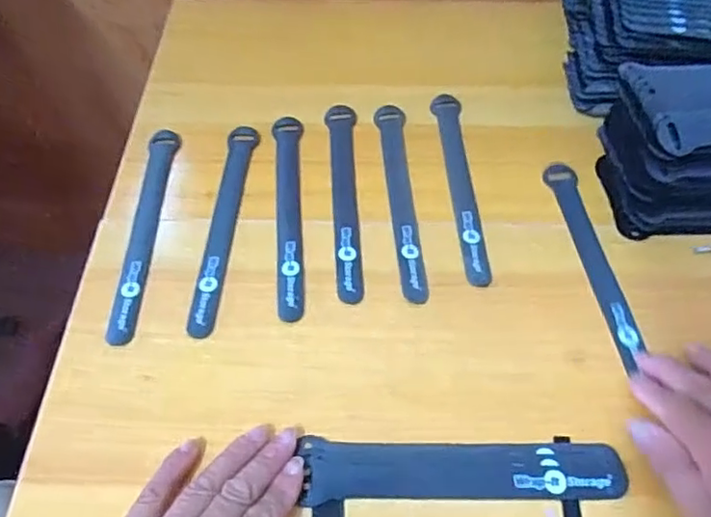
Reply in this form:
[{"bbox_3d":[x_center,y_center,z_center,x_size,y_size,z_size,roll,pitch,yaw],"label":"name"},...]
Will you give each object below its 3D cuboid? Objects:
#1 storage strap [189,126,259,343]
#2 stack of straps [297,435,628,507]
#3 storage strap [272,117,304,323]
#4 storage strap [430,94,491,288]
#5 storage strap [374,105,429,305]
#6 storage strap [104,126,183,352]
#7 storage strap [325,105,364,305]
[{"bbox_3d":[-0.101,-0.029,0.463,0.024,0.004,0.196,3,57,1],"label":"storage strap"},{"bbox_3d":[0.066,0.129,0.360,0.189,0.010,0.035,0,57,2],"label":"stack of straps"},{"bbox_3d":[-0.052,-0.039,0.468,0.023,0.005,0.193,-4,57,-4],"label":"storage strap"},{"bbox_3d":[0.085,-0.064,0.483,0.024,0.005,0.194,-1,57,-2],"label":"storage strap"},{"bbox_3d":[0.036,-0.054,0.477,0.024,0.004,0.198,-2,57,-2],"label":"storage strap"},{"bbox_3d":[-0.164,-0.025,0.461,0.023,0.006,0.197,0,57,-1],"label":"storage strap"},{"bbox_3d":[-0.007,-0.054,0.477,0.022,0.004,0.200,-2,57,-3],"label":"storage strap"}]

